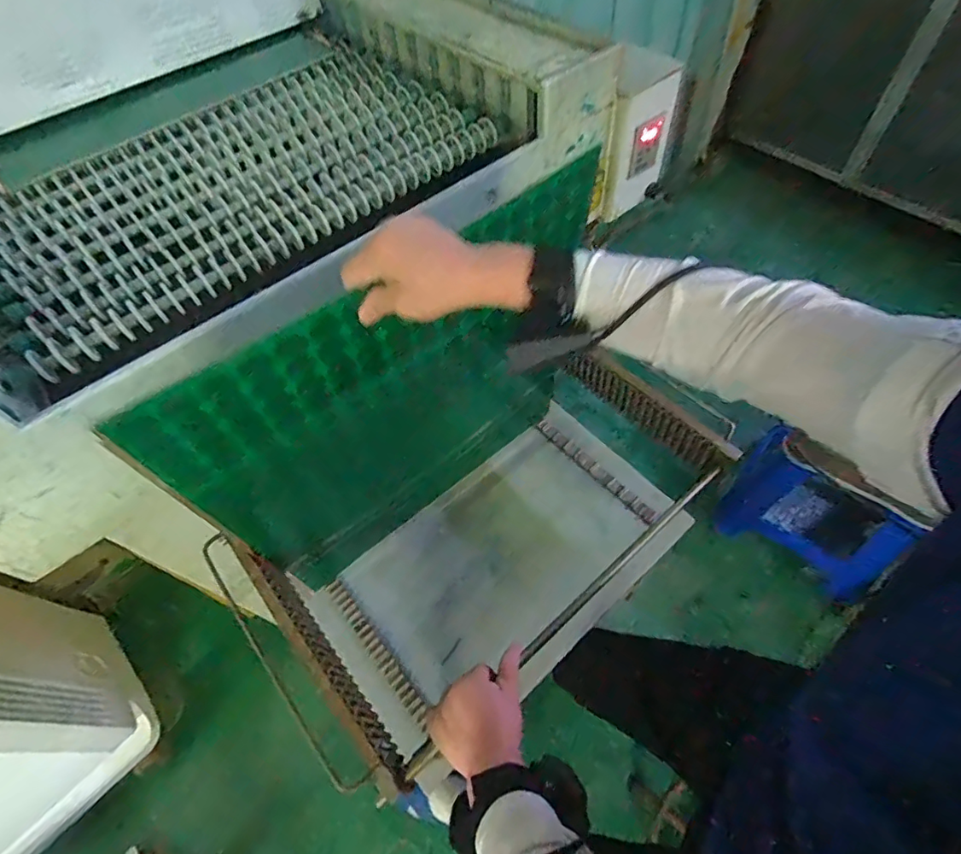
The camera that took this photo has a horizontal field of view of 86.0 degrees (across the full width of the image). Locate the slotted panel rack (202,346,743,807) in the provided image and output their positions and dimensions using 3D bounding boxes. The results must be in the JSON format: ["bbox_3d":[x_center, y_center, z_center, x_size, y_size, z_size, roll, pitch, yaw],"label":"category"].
[{"bbox_3d":[0.004,0.173,0.796,0.620,0.288,0.377,-38,62,-22],"label":"slotted panel rack"}]

